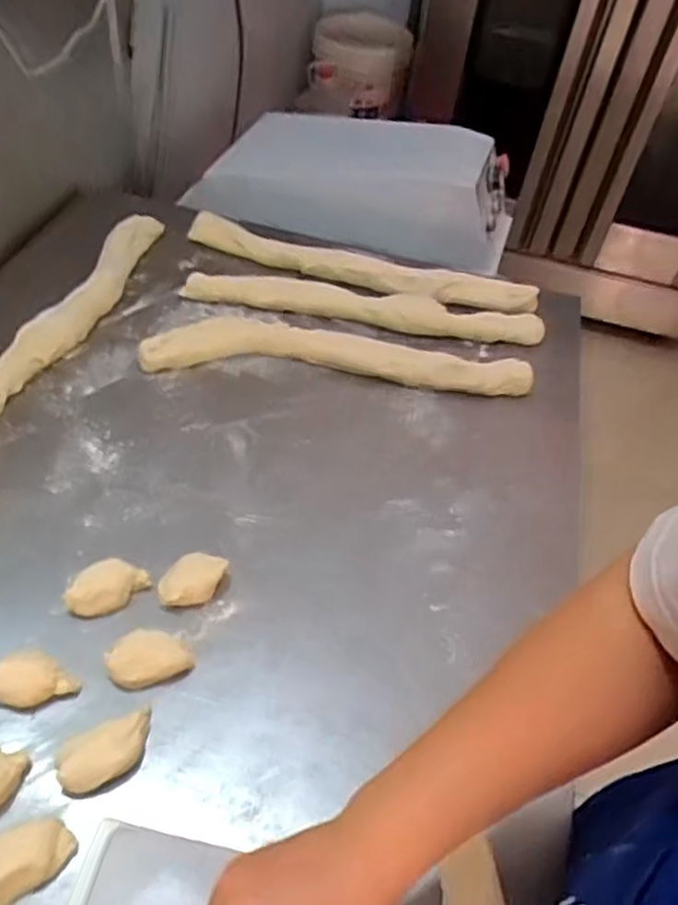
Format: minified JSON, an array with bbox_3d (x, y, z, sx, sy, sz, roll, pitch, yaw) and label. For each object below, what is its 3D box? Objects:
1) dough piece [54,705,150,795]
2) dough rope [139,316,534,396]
[{"bbox_3d":[-0.176,0.230,0.543,0.075,0.026,0.041,-25,56,-25],"label":"dough piece"},{"bbox_3d":[0.002,-0.130,0.889,0.472,0.026,0.100,3,48,-3],"label":"dough rope"}]

